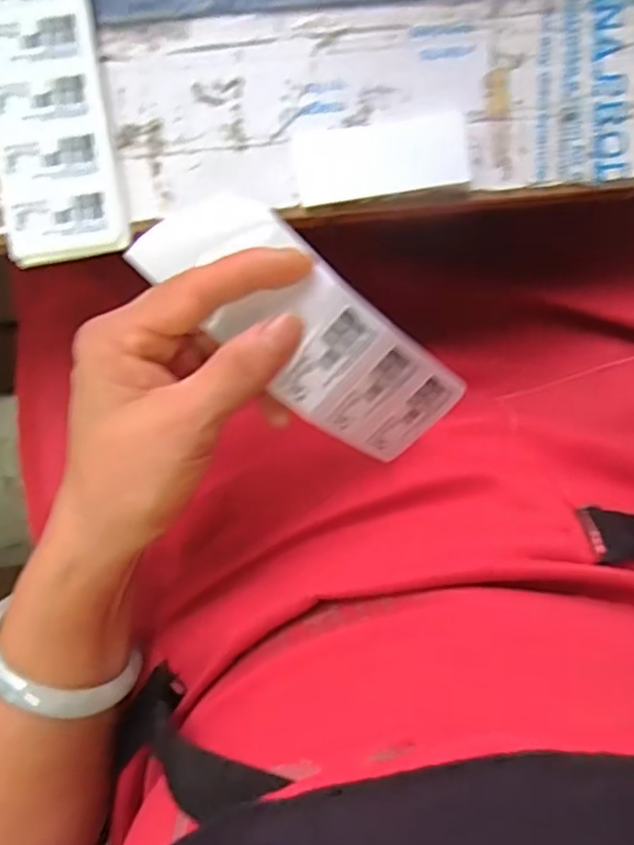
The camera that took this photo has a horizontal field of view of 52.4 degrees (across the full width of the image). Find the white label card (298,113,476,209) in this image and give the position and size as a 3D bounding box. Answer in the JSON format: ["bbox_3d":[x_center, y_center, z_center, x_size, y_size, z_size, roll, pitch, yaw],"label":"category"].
[{"bbox_3d":[0.030,-0.121,0.297,0.077,0.004,0.033,-6,91,4],"label":"white label card"}]

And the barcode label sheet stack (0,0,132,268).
[{"bbox_3d":[-0.124,-0.156,0.295,0.056,0.014,0.158,-7,97,2],"label":"barcode label sheet stack"}]

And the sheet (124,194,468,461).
[{"bbox_3d":[-0.005,-0.037,0.263,0.141,0.032,0.053,39,97,-11],"label":"sheet"}]

